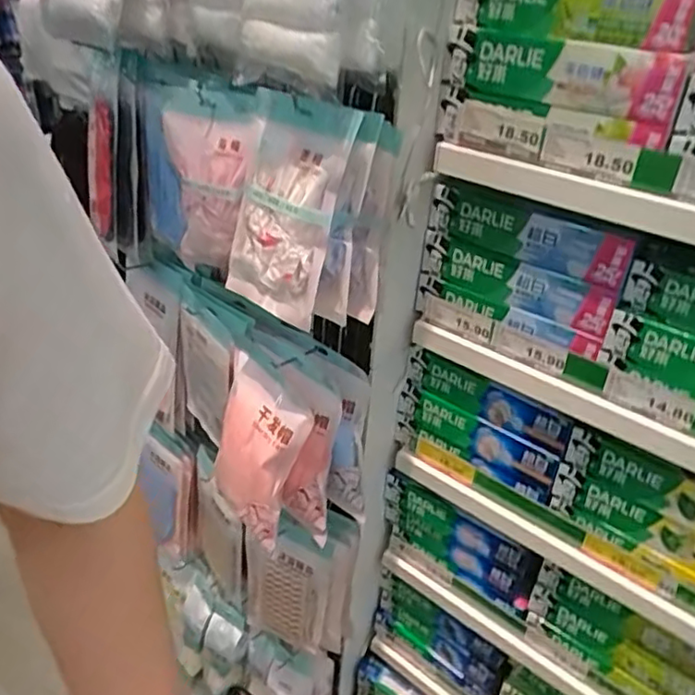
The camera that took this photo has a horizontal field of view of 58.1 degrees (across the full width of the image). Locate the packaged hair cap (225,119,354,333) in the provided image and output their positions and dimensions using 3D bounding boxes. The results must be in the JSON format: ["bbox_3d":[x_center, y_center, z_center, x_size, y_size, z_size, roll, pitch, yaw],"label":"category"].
[{"bbox_3d":[-0.066,-0.120,0.599,0.021,0.175,0.129,-4,27,-46],"label":"packaged hair cap"}]

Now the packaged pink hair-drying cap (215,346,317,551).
[{"bbox_3d":[-0.115,0.120,0.750,0.065,0.170,0.151,-21,41,-32],"label":"packaged pink hair-drying cap"}]

